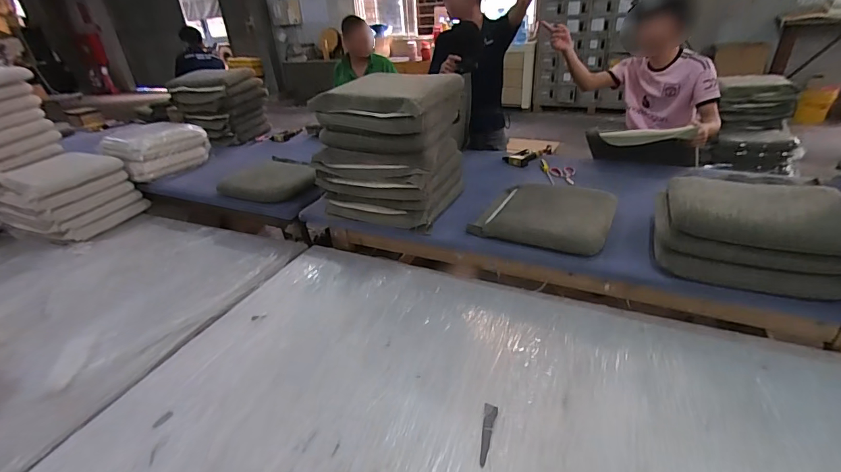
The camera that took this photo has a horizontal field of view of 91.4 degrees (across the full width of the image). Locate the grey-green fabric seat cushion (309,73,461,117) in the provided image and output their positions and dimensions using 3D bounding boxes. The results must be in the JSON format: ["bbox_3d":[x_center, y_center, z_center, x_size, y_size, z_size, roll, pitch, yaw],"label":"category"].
[{"bbox_3d":[-0.124,-0.524,1.490,0.460,0.091,0.364,9,32,22],"label":"grey-green fabric seat cushion"}]

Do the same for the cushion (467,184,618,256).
[{"bbox_3d":[0.464,-0.121,1.509,0.452,0.138,0.411,14,34,29],"label":"cushion"}]

